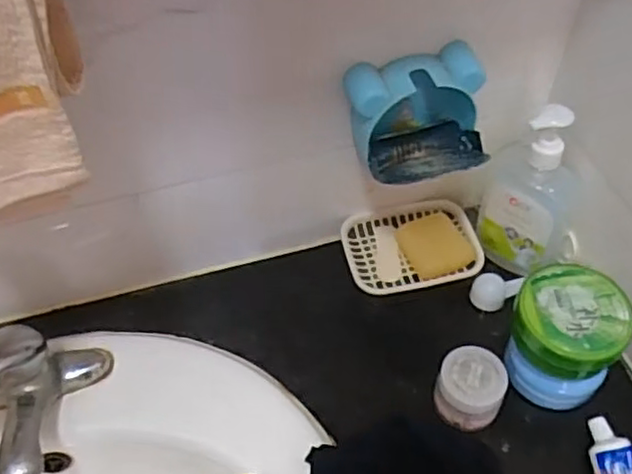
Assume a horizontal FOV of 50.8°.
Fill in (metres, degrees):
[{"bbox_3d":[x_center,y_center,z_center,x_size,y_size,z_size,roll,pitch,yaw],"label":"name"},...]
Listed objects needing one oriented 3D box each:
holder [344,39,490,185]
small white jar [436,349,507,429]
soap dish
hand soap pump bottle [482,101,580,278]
[{"bbox_3d":[0.091,-0.094,0.588,0.115,0.103,0.093,-15,54,-10],"label":"holder"},{"bbox_3d":[0.137,0.137,0.596,0.056,0.055,0.060,-1,52,1],"label":"small white jar"},{"bbox_3d":[0.101,0.010,0.709,0.137,0.024,0.099,-10,53,-7],"label":"soap dish"},{"bbox_3d":[0.213,-0.047,0.643,0.090,0.183,0.068,22,56,17],"label":"hand soap pump bottle"}]

